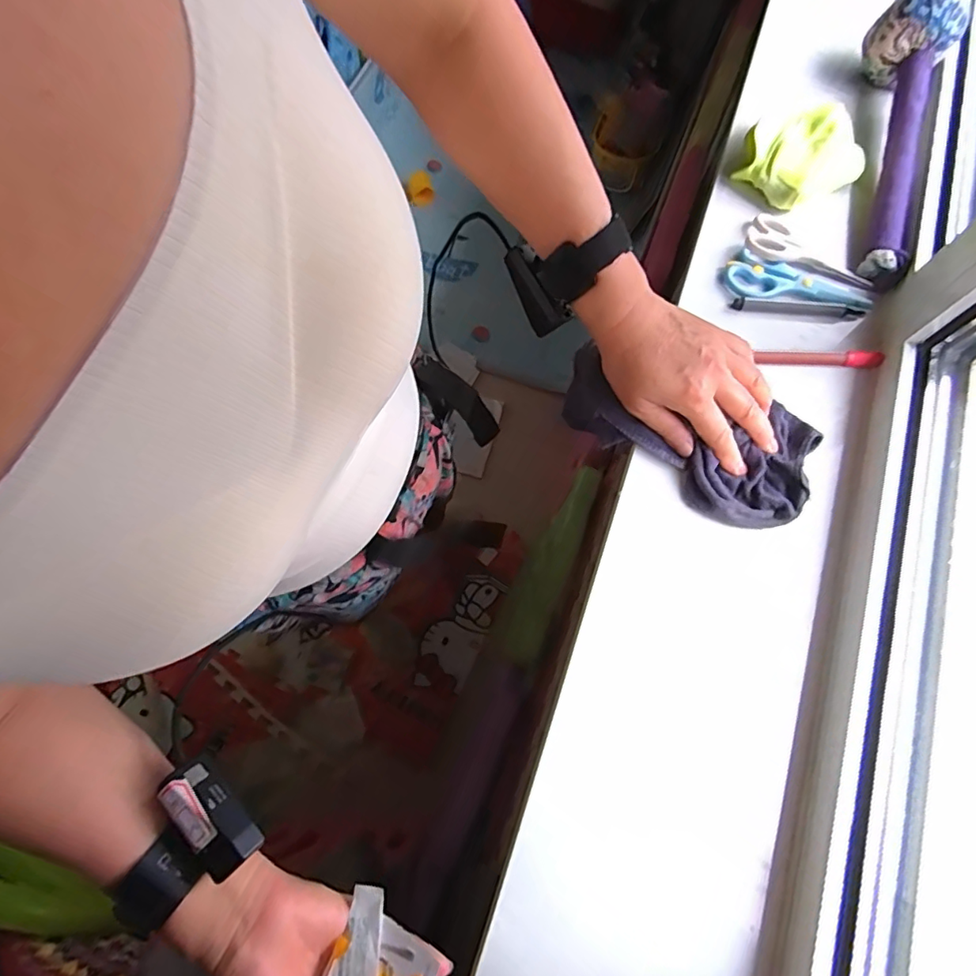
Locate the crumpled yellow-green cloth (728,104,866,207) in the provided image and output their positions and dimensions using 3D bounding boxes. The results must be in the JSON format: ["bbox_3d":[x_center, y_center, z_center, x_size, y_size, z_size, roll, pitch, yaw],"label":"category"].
[{"bbox_3d":[0.302,-0.326,0.515,0.106,0.045,0.094,-21,74,-8],"label":"crumpled yellow-green cloth"}]

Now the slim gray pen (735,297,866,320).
[{"bbox_3d":[0.292,-0.169,0.491,0.120,0.011,0.015,7,72,1],"label":"slim gray pen"}]

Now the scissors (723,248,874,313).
[{"bbox_3d":[0.292,-0.191,0.497,0.132,0.012,0.051,11,72,2],"label":"scissors"}]

